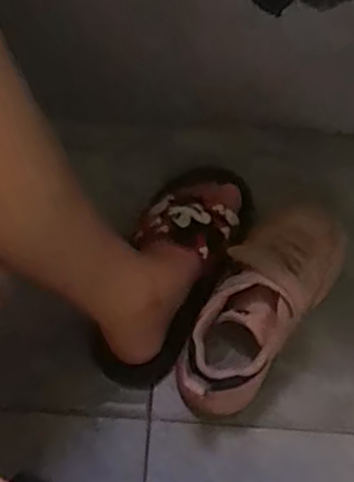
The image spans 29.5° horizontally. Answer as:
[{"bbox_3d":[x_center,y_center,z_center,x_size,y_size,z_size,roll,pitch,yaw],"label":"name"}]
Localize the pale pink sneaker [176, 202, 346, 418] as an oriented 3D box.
[{"bbox_3d":[0.080,0.065,0.664,0.089,0.109,0.229,34,70,15],"label":"pale pink sneaker"}]

